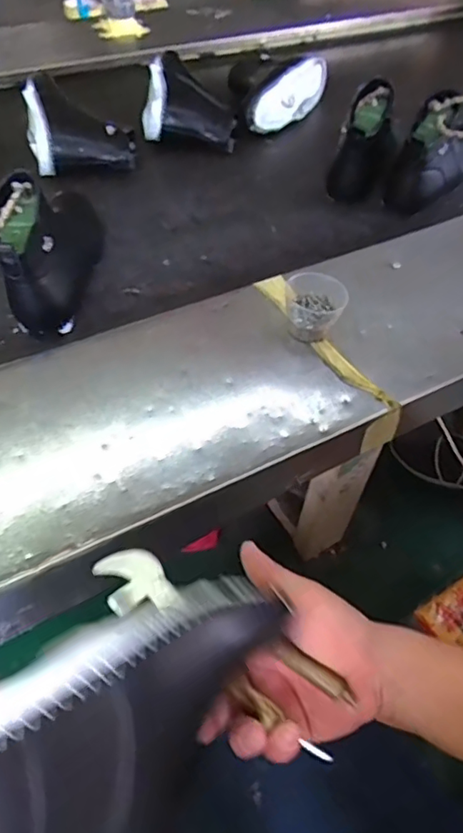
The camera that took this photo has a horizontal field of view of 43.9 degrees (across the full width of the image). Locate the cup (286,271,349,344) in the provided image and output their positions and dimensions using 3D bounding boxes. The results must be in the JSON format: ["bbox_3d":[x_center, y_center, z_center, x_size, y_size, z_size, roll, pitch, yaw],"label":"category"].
[{"bbox_3d":[0.089,-0.118,0.616,0.061,0.053,0.059,2,51,-2],"label":"cup"}]

